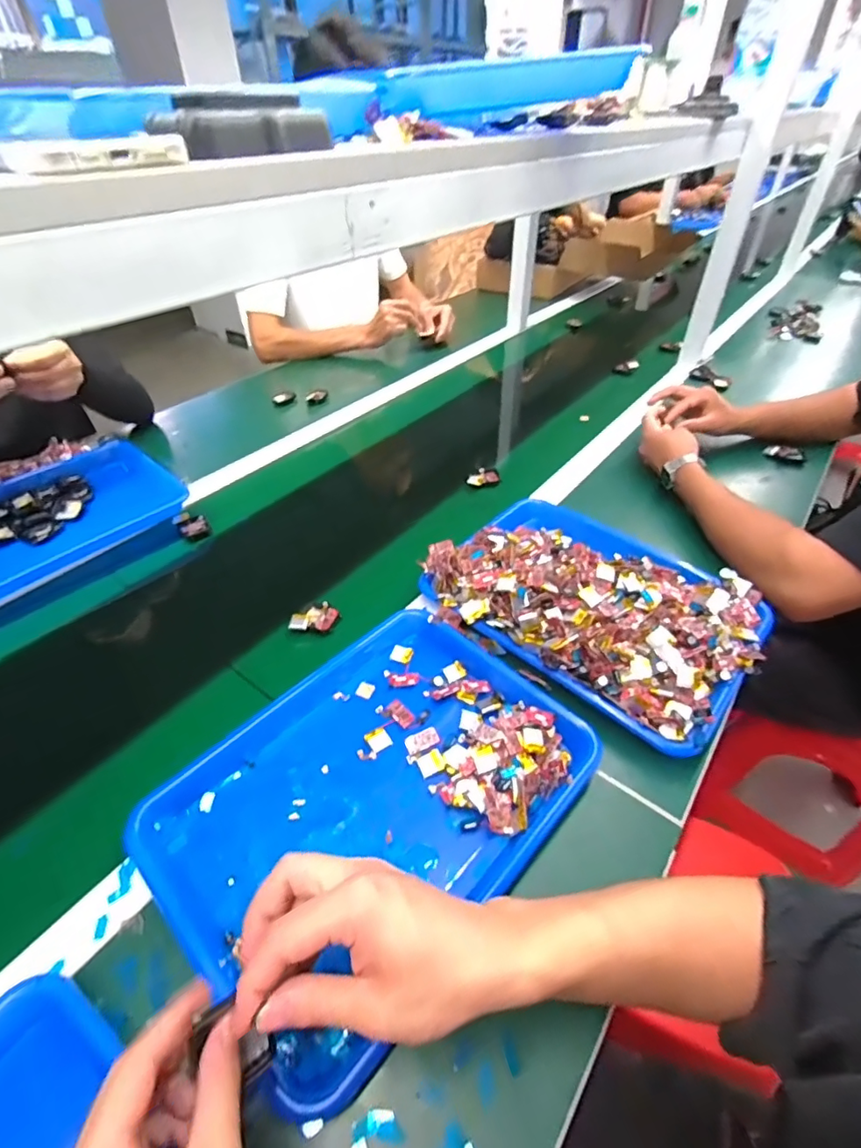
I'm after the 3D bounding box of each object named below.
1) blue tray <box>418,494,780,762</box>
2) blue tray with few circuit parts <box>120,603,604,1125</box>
[{"bbox_3d":[0.175,0.017,0.572,0.345,0.060,0.247,32,54,27],"label":"blue tray"},{"bbox_3d":[-0.046,0.175,0.436,0.257,0.032,0.328,34,55,29],"label":"blue tray with few circuit parts"}]

